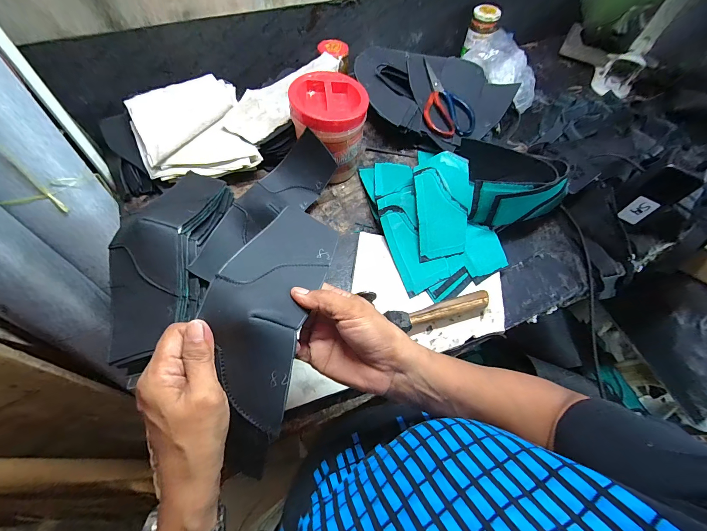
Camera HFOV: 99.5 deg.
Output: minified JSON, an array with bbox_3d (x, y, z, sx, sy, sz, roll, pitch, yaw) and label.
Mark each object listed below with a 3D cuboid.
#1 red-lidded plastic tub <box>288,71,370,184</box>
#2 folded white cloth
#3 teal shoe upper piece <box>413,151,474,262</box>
[{"bbox_3d":[-0.039,-0.226,0.513,0.112,0.141,0.115,1,62,-2],"label":"red-lidded plastic tub"},{"bbox_3d":[-0.285,-0.256,0.535,0.194,0.056,0.229,-20,65,-13],"label":"folded white cloth"},{"bbox_3d":[0.142,-0.095,0.478,0.086,0.023,0.173,0,82,-9],"label":"teal shoe upper piece"}]

